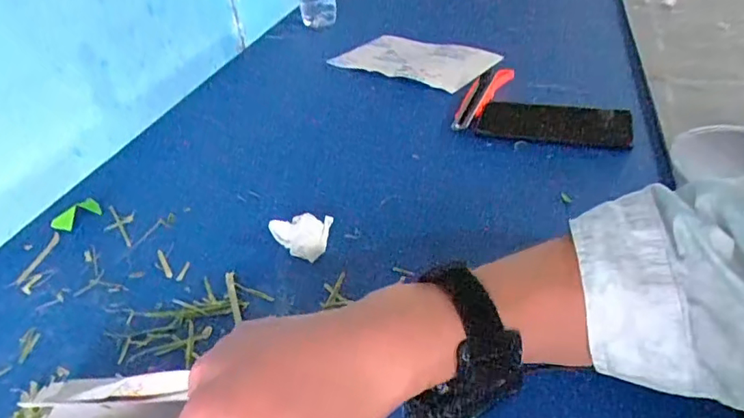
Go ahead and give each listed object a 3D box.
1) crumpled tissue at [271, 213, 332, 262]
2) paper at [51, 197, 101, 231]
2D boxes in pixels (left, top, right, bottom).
[{"bbox_3d":[-0.060,0.020,0.460,0.044,0.026,0.036,9,39,20],"label":"crumpled tissue"},{"bbox_3d":[-0.292,0.004,0.528,0.024,0.018,0.046,12,40,24],"label":"paper"}]

